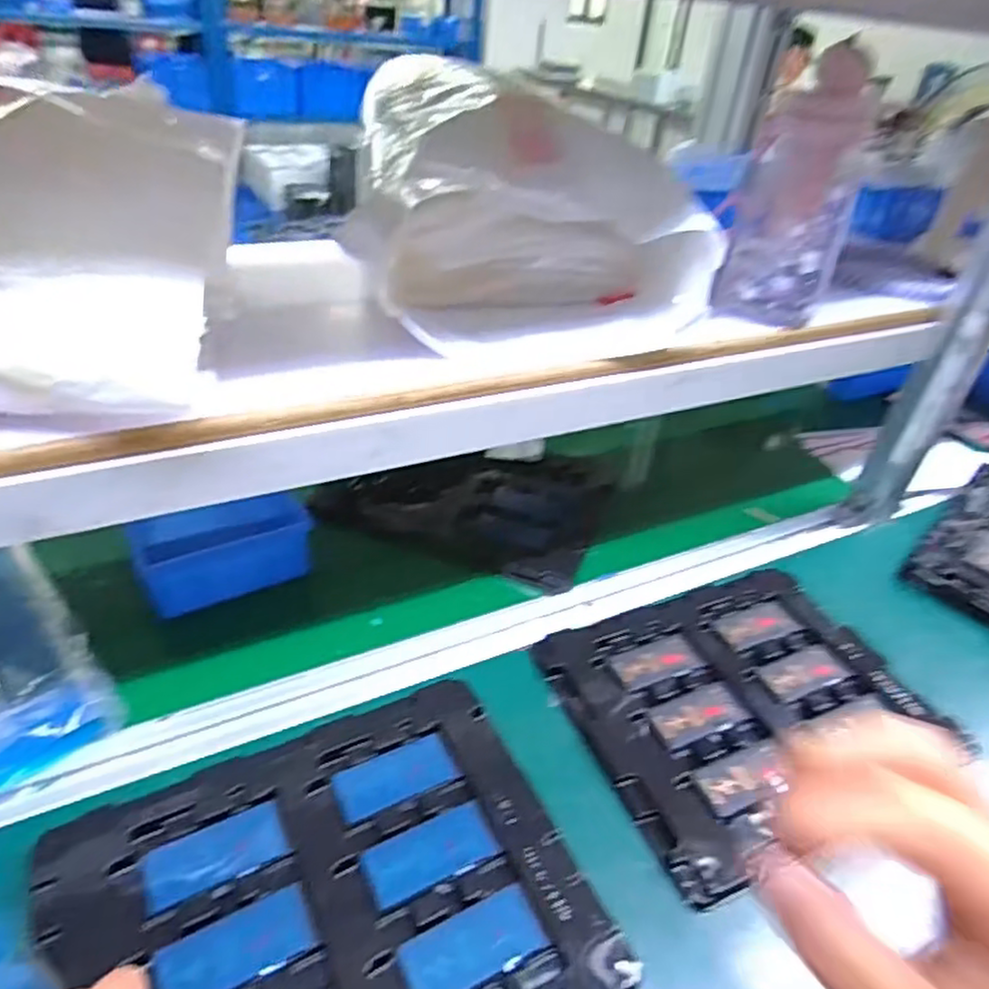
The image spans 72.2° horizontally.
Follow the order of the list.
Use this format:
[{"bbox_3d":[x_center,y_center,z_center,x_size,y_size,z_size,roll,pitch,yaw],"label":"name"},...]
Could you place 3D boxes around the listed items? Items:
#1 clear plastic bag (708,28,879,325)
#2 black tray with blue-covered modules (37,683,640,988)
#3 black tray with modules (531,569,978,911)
[{"bbox_3d":[0.238,-0.228,0.544,0.089,0.171,0.054,30,34,29],"label":"clear plastic bag"},{"bbox_3d":[-0.087,0.229,0.372,0.268,0.011,0.214,-14,41,-26],"label":"black tray with blue-covered modules"},{"bbox_3d":[0.198,0.157,0.538,0.274,0.014,0.208,-13,40,-24],"label":"black tray with modules"}]

